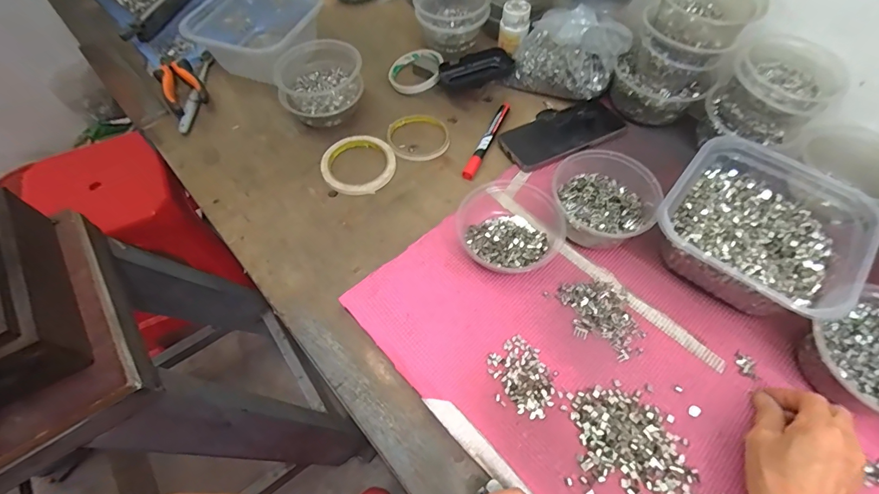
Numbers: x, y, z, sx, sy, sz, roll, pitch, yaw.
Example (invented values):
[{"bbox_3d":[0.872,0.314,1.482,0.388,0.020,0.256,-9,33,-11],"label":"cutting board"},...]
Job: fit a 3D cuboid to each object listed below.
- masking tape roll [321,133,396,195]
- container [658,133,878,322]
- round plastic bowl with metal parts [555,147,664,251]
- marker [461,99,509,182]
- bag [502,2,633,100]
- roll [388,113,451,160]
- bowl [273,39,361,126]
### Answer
[{"bbox_3d":[-0.108,-0.112,0.560,0.097,0.012,0.096,-2,60,3],"label":"masking tape roll"},{"bbox_3d":[0.333,-0.024,0.442,0.167,0.075,0.179,34,67,20],"label":"container"},{"bbox_3d":[0.184,-0.052,0.472,0.106,0.062,0.115,-2,60,3],"label":"round plastic bowl with metal parts"},{"bbox_3d":[0.065,-0.149,0.573,0.016,0.011,0.144,20,63,14],"label":"marker"},{"bbox_3d":[0.177,-0.271,0.576,0.146,0.112,0.071,27,65,18],"label":"bag"},{"bbox_3d":[-0.030,-0.155,0.584,0.083,0.008,0.086,-2,60,3],"label":"roll"},{"bbox_3d":[-0.168,-0.228,0.580,0.108,0.080,0.103,-2,60,3],"label":"bowl"}]

